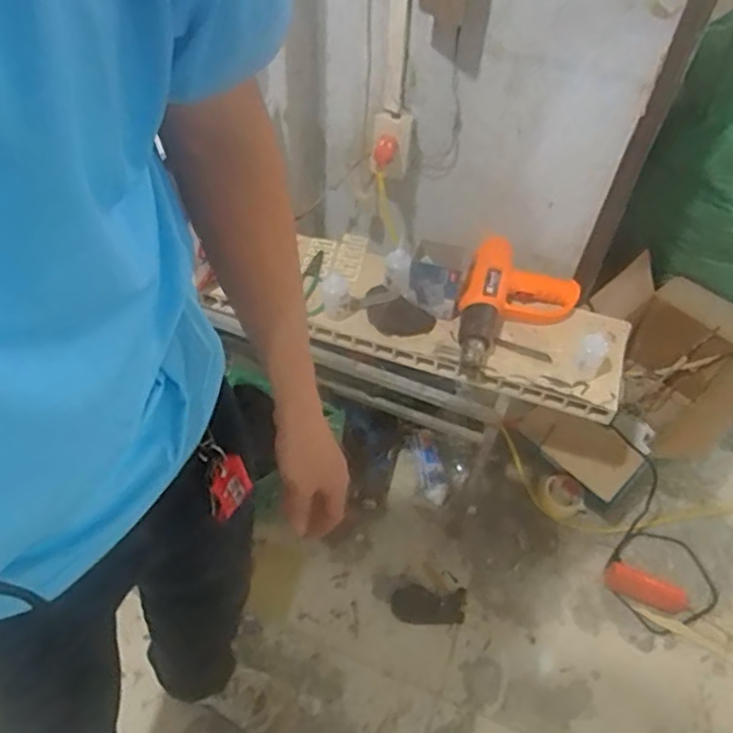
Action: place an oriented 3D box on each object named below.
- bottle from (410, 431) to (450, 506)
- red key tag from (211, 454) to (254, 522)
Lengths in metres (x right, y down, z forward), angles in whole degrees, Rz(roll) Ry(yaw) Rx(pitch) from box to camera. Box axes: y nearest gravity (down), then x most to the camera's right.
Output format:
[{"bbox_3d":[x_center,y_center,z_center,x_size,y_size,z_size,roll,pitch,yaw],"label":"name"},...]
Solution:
[{"bbox_3d":[0.148,0.233,1.468,0.059,0.045,0.178,-9,52,-11],"label":"bottle"},{"bbox_3d":[-0.145,0.126,0.669,0.011,0.073,0.050,19,44,30],"label":"red key tag"}]

